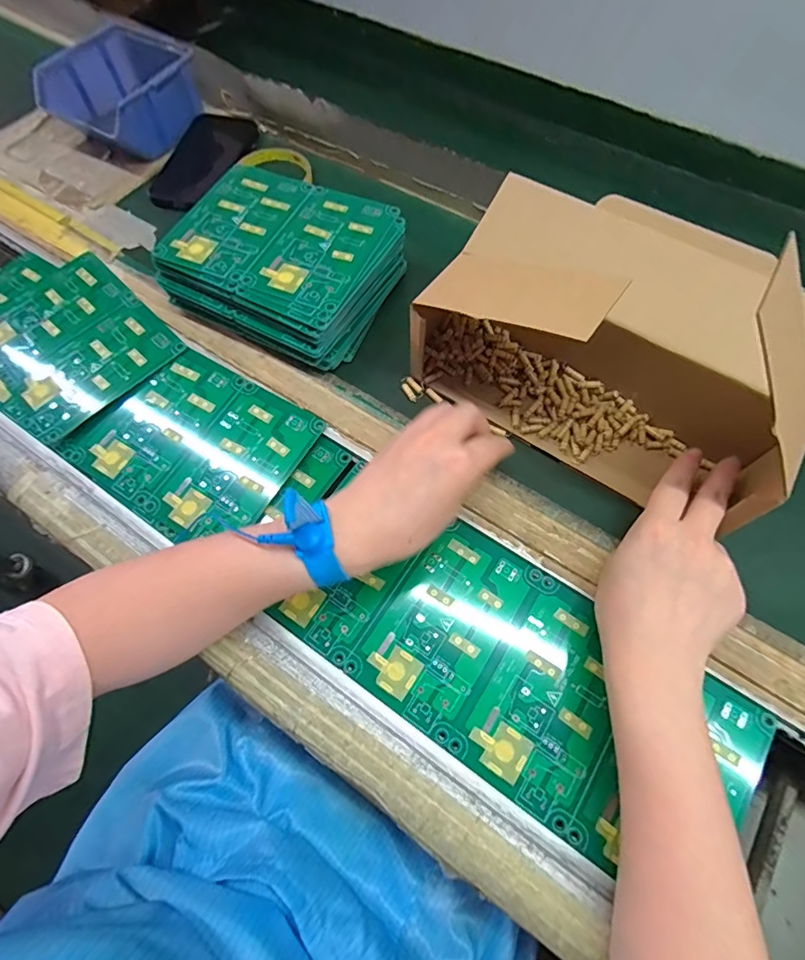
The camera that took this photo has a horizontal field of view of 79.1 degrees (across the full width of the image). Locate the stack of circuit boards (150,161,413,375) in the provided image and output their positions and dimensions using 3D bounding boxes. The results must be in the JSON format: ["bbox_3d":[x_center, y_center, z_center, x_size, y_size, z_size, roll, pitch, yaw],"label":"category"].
[{"bbox_3d":[-0.103,-0.195,0.433,0.175,0.061,0.153,25,71,12],"label":"stack of circuit boards"}]

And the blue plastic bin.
[{"bbox_3d":[-0.305,-0.429,0.545,0.122,0.064,0.135,32,73,14],"label":"blue plastic bin"}]

